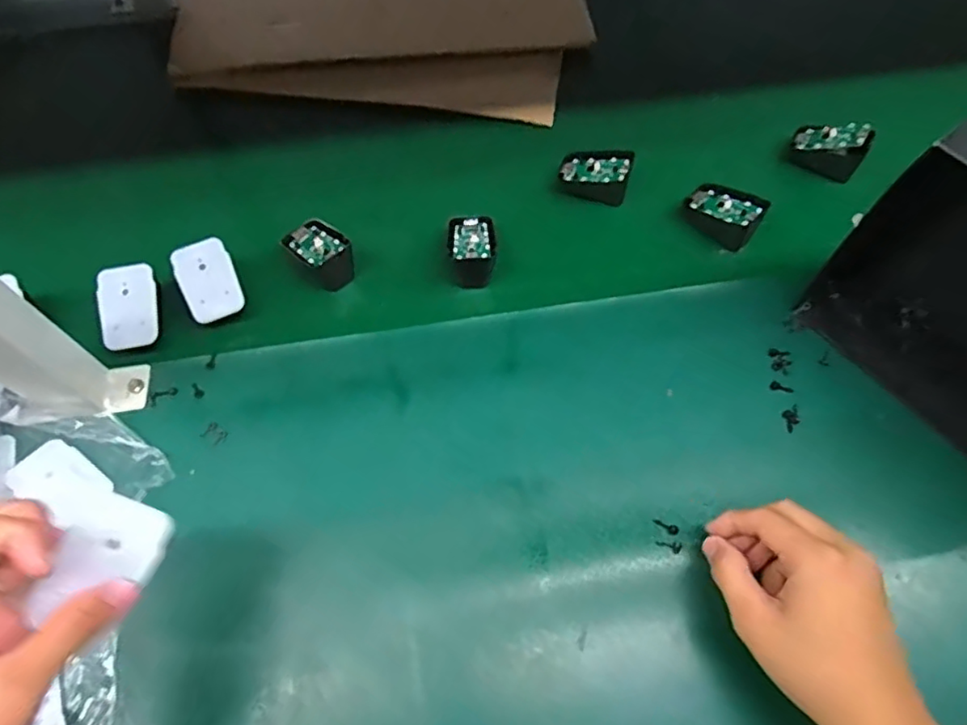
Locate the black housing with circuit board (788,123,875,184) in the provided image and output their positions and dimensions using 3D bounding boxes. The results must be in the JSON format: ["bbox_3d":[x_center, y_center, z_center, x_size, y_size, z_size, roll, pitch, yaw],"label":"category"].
[{"bbox_3d":[0.341,-0.212,0.580,0.065,0.046,0.034,40,68,18],"label":"black housing with circuit board"}]

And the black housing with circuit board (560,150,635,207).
[{"bbox_3d":[0.108,-0.183,0.572,0.069,0.037,0.046,17,63,8],"label":"black housing with circuit board"}]

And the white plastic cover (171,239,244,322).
[{"bbox_3d":[-0.233,-0.070,0.498,0.045,0.006,0.069,-22,87,-17],"label":"white plastic cover"}]

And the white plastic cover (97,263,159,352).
[{"bbox_3d":[-0.293,-0.046,0.486,0.042,0.005,0.069,-8,85,-12],"label":"white plastic cover"}]

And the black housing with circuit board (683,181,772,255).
[{"bbox_3d":[0.223,-0.142,0.547,0.047,0.033,0.070,-39,69,-19],"label":"black housing with circuit board"}]

